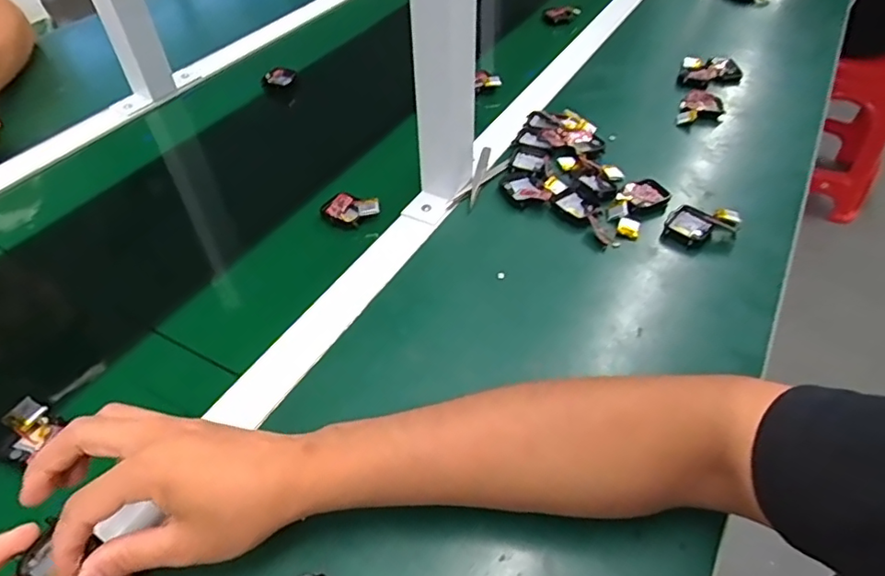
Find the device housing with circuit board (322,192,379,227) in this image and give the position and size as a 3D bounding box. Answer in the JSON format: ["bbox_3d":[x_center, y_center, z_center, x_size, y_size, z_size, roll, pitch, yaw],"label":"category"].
[{"bbox_3d":[-0.091,-0.079,0.570,0.060,0.018,0.038,11,48,11],"label":"device housing with circuit board"}]

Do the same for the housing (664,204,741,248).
[{"bbox_3d":[0.246,-0.060,0.544,0.068,0.017,0.052,-36,56,-29],"label":"housing"}]

